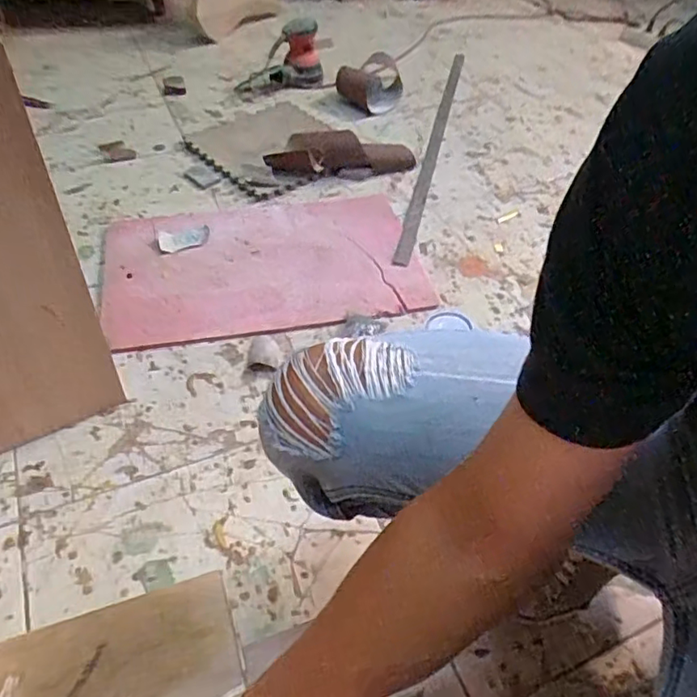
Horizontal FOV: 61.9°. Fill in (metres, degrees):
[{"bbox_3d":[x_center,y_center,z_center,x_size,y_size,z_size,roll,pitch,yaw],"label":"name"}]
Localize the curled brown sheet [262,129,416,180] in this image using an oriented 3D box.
[{"bbox_3d":[-0.013,-0.415,1.264,0.332,0.060,0.116,-12,48,-14],"label":"curled brown sheet"}]

